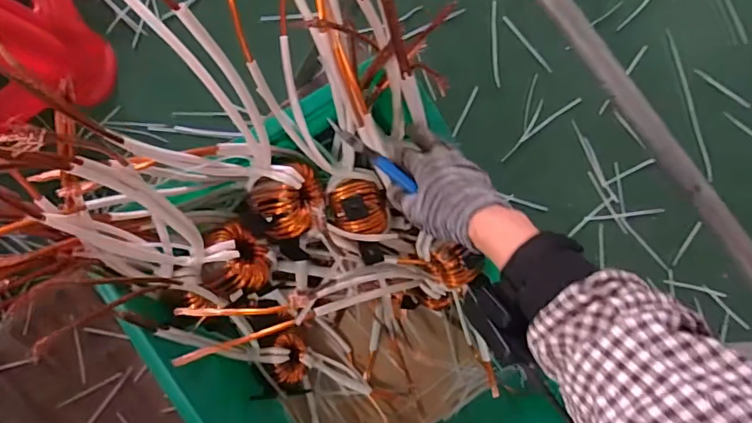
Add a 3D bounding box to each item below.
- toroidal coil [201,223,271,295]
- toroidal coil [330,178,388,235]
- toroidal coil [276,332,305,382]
[{"bbox_3d":[-0.166,0.054,0.587,0.072,0.047,0.077,0,93,-4],"label":"toroidal coil"},{"bbox_3d":[-0.019,-0.004,0.590,0.063,0.049,0.068,0,93,-4],"label":"toroidal coil"},{"bbox_3d":[-0.126,0.211,0.722,0.053,0.029,0.066,13,64,-41],"label":"toroidal coil"}]

